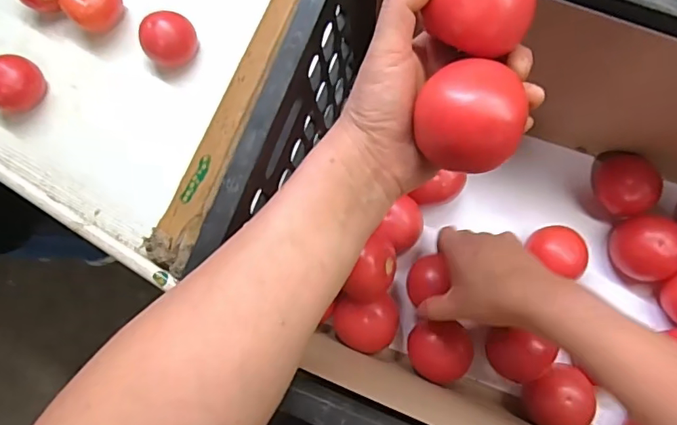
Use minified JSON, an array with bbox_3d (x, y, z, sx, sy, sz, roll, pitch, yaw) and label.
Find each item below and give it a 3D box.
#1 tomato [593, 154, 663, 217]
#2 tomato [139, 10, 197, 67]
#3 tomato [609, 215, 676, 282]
[{"bbox_3d":[0.305,-0.028,0.542,0.060,0.049,0.066,-3,83,4],"label":"tomato"},{"bbox_3d":[-0.200,-0.204,0.609,0.053,0.050,0.060,42,88,7],"label":"tomato"},{"bbox_3d":[0.323,0.038,0.530,0.062,0.050,0.065,-2,83,4],"label":"tomato"}]

